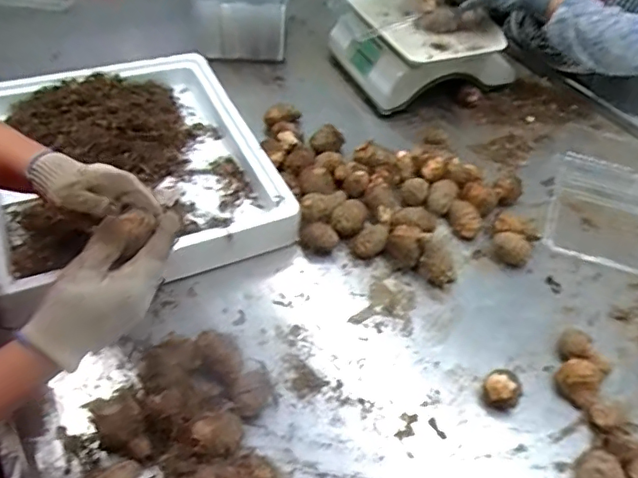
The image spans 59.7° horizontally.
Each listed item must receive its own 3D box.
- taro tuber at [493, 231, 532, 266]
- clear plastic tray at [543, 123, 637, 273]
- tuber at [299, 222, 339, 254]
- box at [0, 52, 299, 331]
[{"bbox_3d":[0.270,0.012,0.778,0.052,0.045,0.043,26,51,17],"label":"taro tuber"},{"bbox_3d":[0.462,-0.083,0.881,0.177,0.040,0.318,18,49,10],"label":"clear plastic tray"},{"bbox_3d":[-0.001,0.000,0.759,0.050,0.037,0.035,-4,48,-9],"label":"tuber"},{"bbox_3d":[-0.282,-0.121,0.801,0.375,0.090,0.447,-20,53,-22],"label":"box"}]

